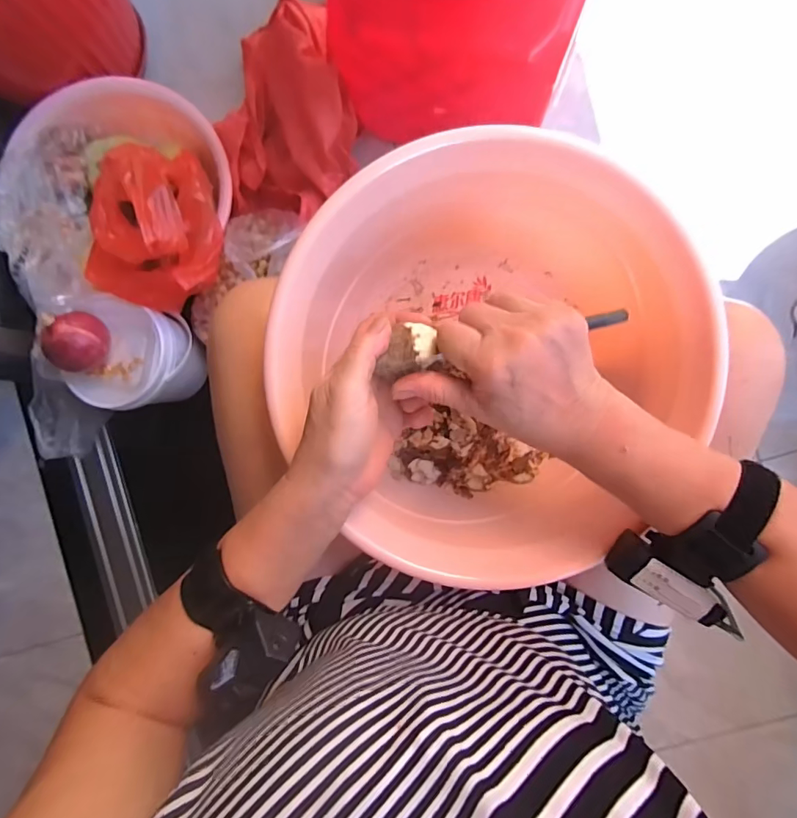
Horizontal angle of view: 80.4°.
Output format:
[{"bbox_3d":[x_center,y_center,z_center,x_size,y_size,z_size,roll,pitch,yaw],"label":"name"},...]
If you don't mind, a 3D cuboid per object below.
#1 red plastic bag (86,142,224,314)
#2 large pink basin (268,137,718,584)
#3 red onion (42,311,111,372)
[{"bbox_3d":[-0.326,-0.222,0.623,0.190,0.166,0.132,-22,88,5],"label":"red plastic bag"},{"bbox_3d":[0.073,-0.040,0.384,0.299,0.138,0.280,0,90,6],"label":"large pink basin"},{"bbox_3d":[-0.434,-0.090,0.638,0.059,0.081,0.077,8,91,6],"label":"red onion"}]

